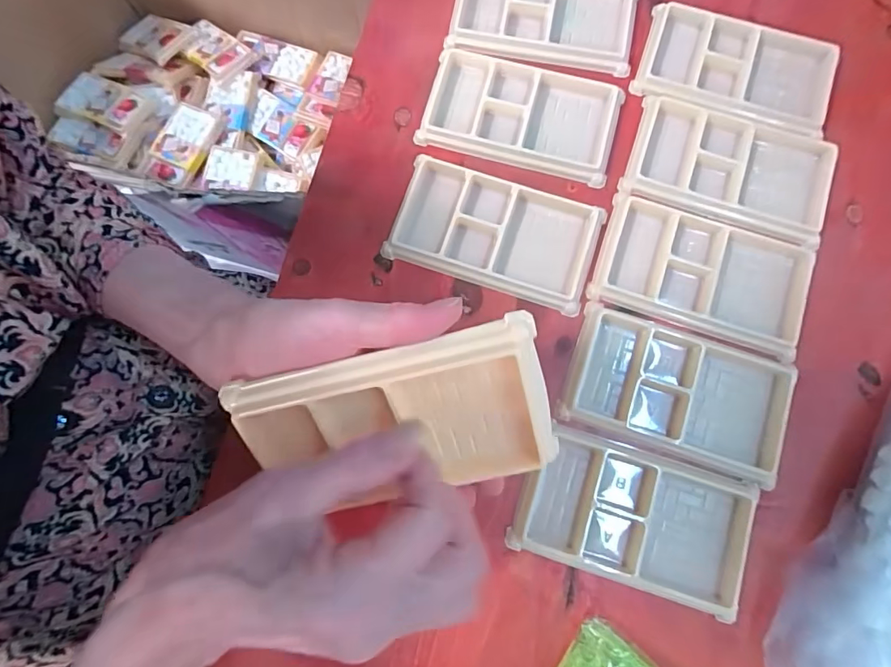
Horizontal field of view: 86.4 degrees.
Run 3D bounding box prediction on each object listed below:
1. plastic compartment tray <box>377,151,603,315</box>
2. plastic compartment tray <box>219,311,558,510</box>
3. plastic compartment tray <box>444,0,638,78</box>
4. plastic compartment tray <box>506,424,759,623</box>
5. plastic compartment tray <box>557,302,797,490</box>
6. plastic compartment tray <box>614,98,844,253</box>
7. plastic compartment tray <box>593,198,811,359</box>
[{"bbox_3d":[0.034,-0.069,0.324,0.136,0.014,0.074,16,79,3],"label":"plastic compartment tray"},{"bbox_3d":[-0.021,0.042,0.212,0.132,0.012,0.074,-14,118,4],"label":"plastic compartment tray"},{"bbox_3d":[0.075,-0.242,0.361,0.137,0.011,0.080,9,78,2],"label":"plastic compartment tray"},{"bbox_3d":[0.114,0.111,0.287,0.132,0.012,0.076,17,79,3],"label":"plastic compartment tray"},{"bbox_3d":[0.148,0.038,0.302,0.133,0.012,0.077,19,79,4],"label":"plastic compartment tray"},{"bbox_3d":[0.203,-0.113,0.334,0.140,0.014,0.082,19,79,4],"label":"plastic compartment tray"},{"bbox_3d":[0.174,-0.039,0.318,0.136,0.013,0.078,19,79,4],"label":"plastic compartment tray"}]

